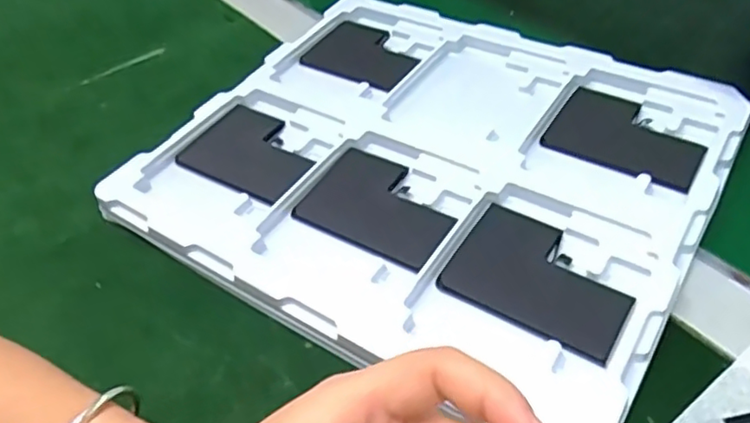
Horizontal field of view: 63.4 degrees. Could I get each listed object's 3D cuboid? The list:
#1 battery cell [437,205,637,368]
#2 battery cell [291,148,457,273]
[{"bbox_3d":[0.087,0.034,0.316,0.090,0.004,0.064,23,56,27],"label":"battery cell"},{"bbox_3d":[0.004,-0.005,0.356,0.094,0.010,0.063,27,55,28],"label":"battery cell"}]

